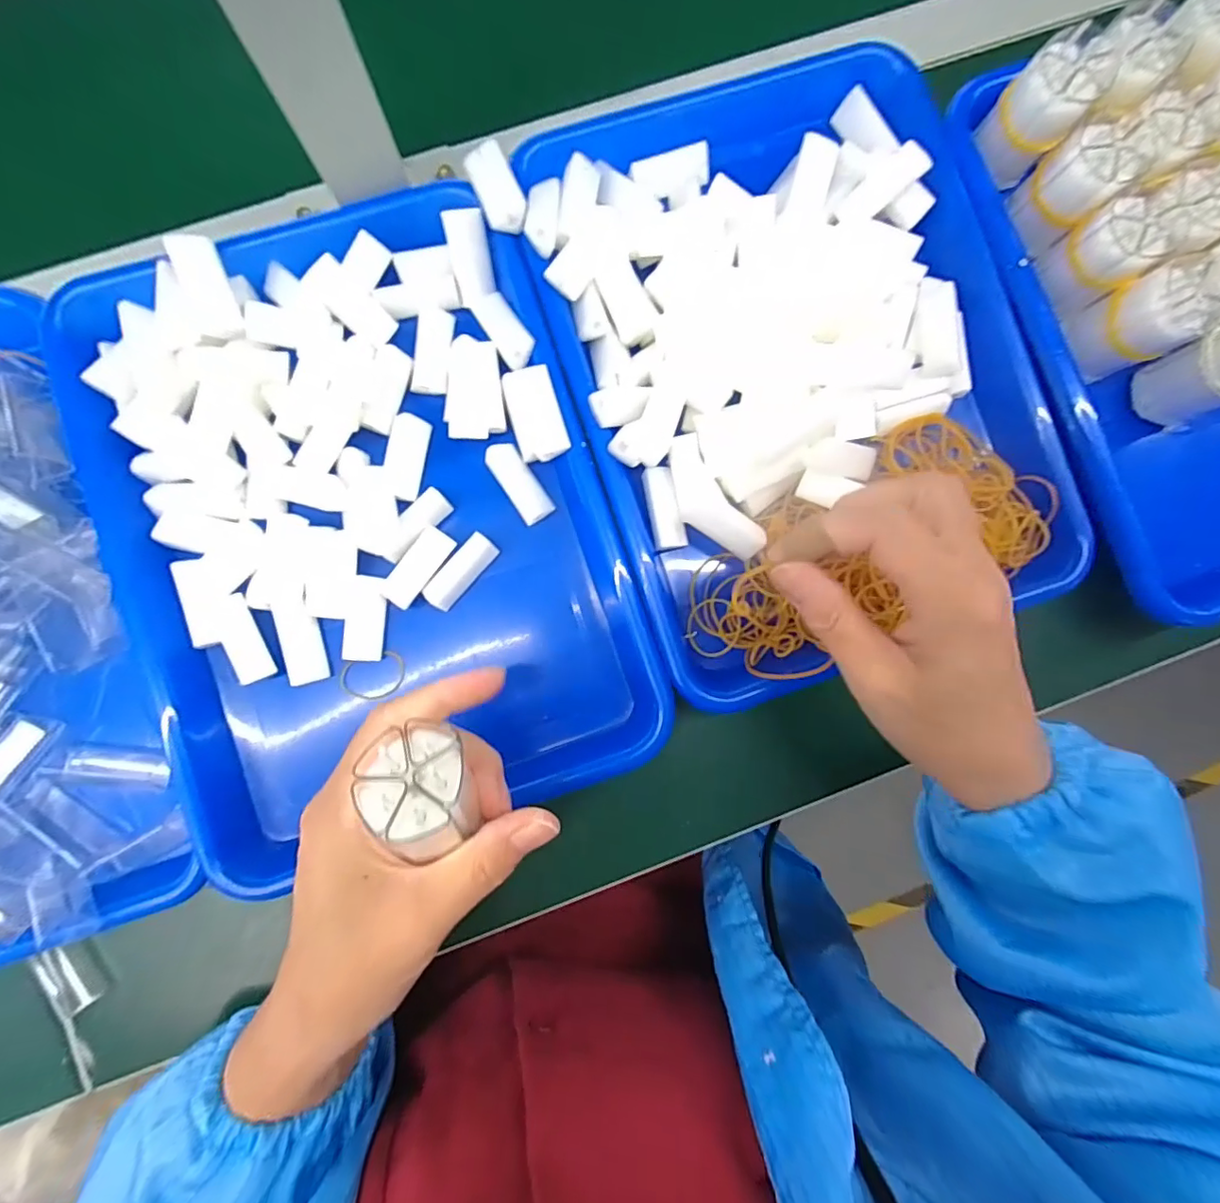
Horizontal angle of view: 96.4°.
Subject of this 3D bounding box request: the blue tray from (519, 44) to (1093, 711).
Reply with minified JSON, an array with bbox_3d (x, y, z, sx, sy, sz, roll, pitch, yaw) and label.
[{"bbox_3d":[0.108,-0.133,0.298,0.252,0.041,0.328,-20,88,-4],"label":"blue tray"}]

